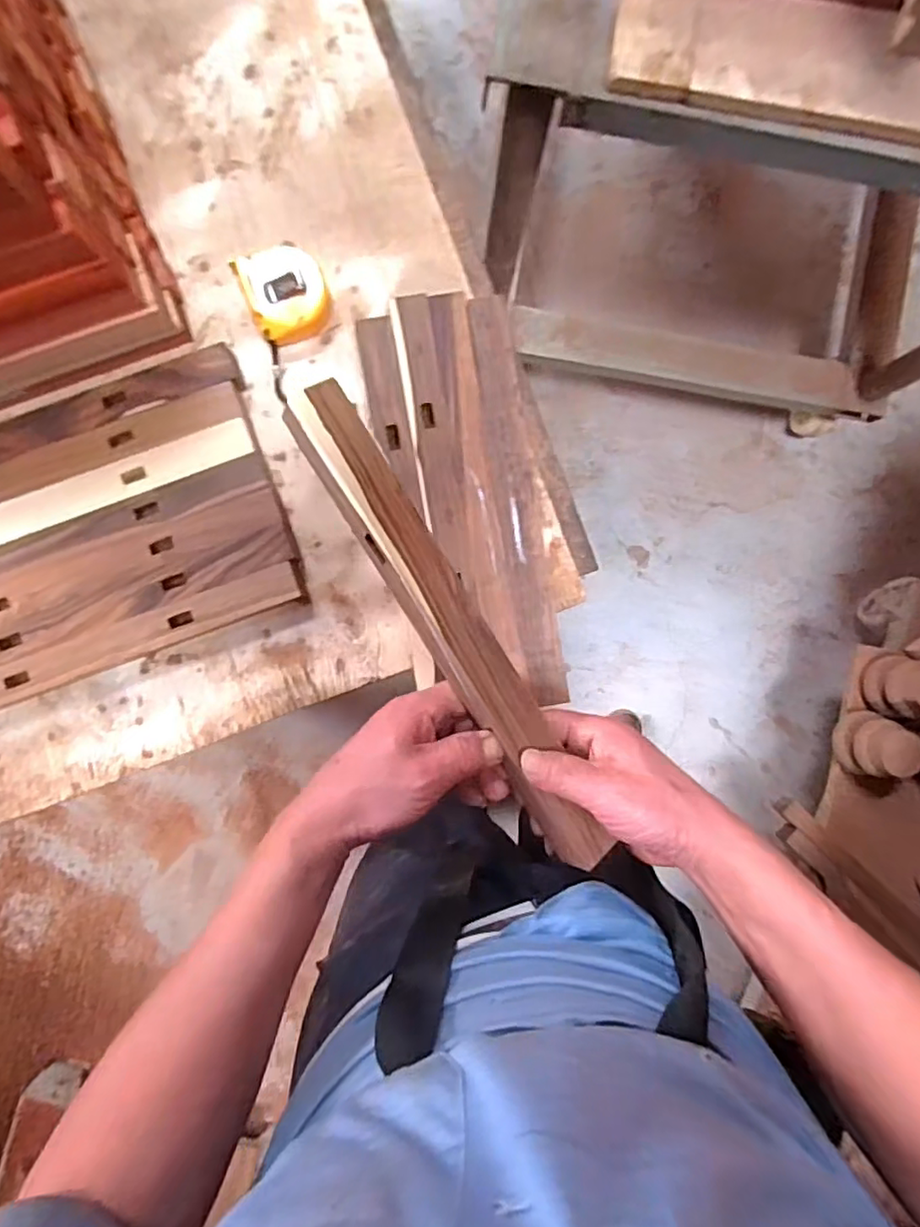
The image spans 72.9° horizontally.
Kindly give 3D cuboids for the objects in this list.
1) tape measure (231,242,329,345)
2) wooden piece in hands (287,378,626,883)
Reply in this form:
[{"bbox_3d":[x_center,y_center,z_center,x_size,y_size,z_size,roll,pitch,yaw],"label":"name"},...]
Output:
[{"bbox_3d":[-0.139,-0.258,0.506,0.062,0.031,0.064,-27,91,-1],"label":"tape measure"},{"bbox_3d":[-0.002,0.013,0.374,0.038,0.022,0.320,-31,96,-1],"label":"wooden piece in hands"}]

